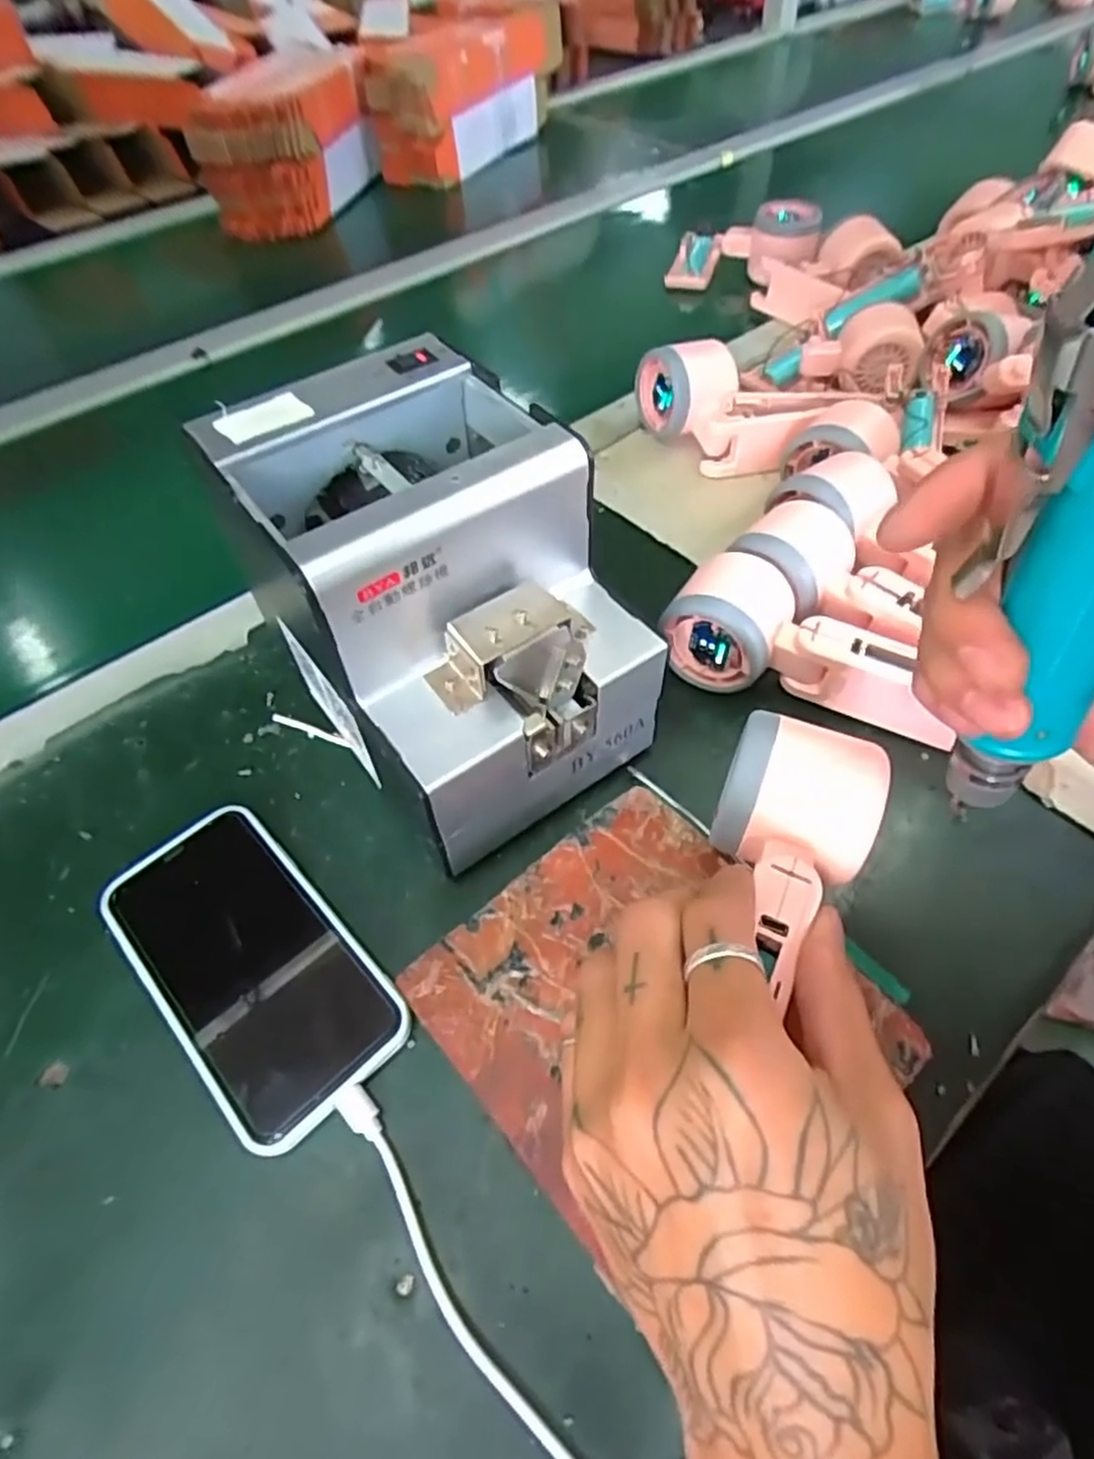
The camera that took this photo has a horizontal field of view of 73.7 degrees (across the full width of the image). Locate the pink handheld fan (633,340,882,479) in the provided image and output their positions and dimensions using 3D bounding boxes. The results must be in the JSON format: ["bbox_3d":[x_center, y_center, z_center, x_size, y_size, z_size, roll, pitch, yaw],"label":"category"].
[{"bbox_3d":[0.136,-0.224,0.503,0.143,0.057,0.074,1,53,4],"label":"pink handheld fan"}]

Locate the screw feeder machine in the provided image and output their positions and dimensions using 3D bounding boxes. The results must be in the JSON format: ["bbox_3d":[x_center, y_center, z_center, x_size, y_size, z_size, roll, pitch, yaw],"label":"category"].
[{"bbox_3d":[-0.048,-0.054,0.329,0.129,0.147,0.167,-30,57,-18],"label":"screw feeder machine"}]

